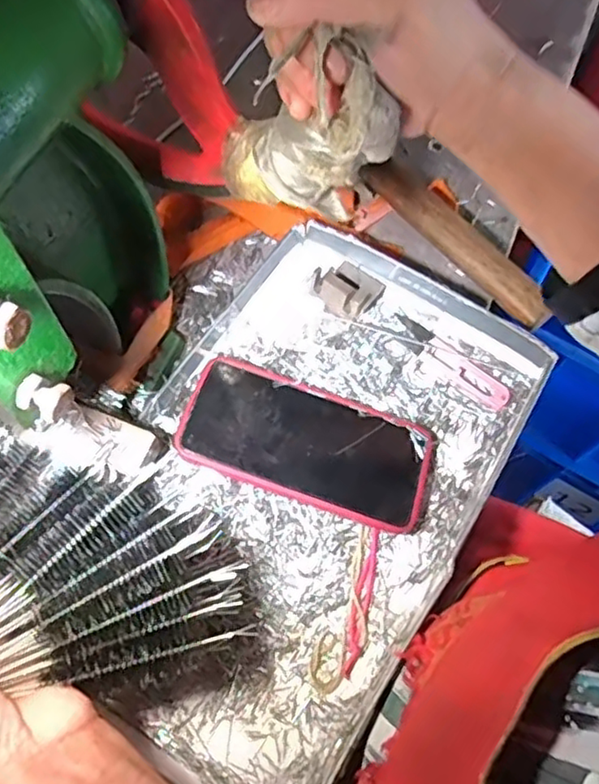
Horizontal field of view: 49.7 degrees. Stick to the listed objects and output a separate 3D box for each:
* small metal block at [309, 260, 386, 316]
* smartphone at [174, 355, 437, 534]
[{"bbox_3d":[0.036,-0.081,0.478,0.044,0.027,0.042,36,69,12],"label":"small metal block"},{"bbox_3d":[0.007,0.032,0.422,0.162,0.006,0.078,21,63,-2],"label":"smartphone"}]

